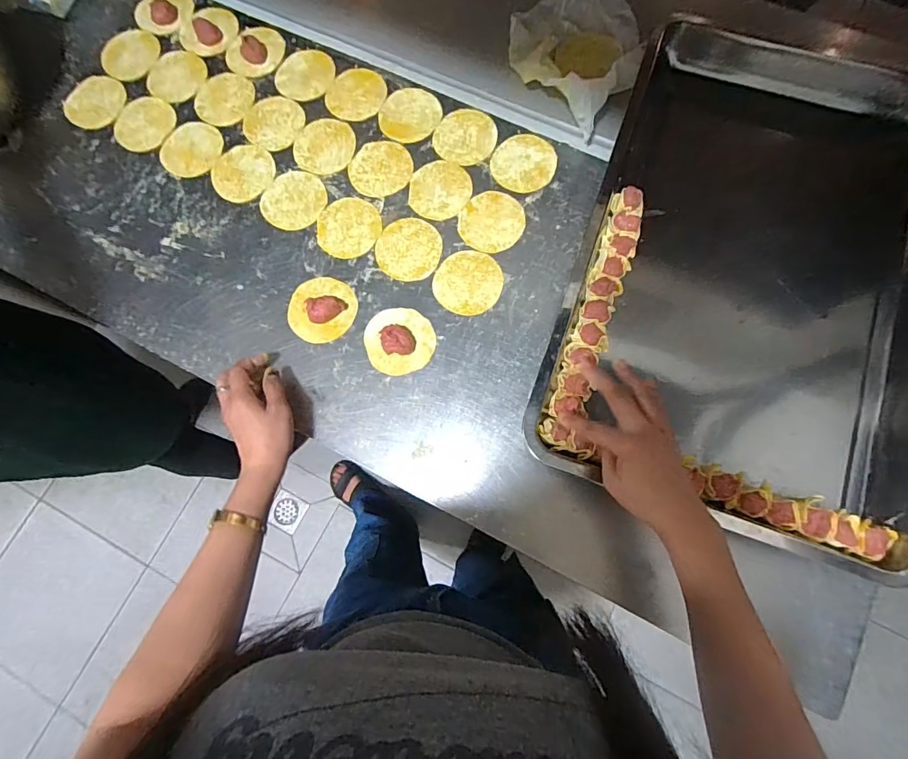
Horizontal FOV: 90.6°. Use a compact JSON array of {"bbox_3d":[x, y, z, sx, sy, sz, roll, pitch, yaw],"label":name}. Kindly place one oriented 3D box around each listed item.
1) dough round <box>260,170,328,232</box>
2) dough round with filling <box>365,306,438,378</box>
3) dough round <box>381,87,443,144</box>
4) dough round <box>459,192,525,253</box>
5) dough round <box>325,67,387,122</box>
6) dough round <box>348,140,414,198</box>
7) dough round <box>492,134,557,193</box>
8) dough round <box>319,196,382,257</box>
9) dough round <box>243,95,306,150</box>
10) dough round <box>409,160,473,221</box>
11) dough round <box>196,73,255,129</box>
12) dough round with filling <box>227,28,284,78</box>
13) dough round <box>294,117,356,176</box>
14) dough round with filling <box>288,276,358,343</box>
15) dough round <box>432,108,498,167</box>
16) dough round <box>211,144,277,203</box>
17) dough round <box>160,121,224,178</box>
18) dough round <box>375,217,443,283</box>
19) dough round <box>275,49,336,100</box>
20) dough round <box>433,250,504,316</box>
[{"bbox_3d":[-0.210,-0.235,0.588,0.082,0.004,0.083,0,78,1],"label":"dough round"},{"bbox_3d":[-0.065,-0.049,0.530,0.081,0.024,0.083,0,78,1],"label":"dough round with filling"},{"bbox_3d":[-0.060,-0.362,0.611,0.084,0.004,0.081,0,78,1],"label":"dough round"},{"bbox_3d":[0.048,-0.200,0.572,0.078,0.005,0.082,0,78,1],"label":"dough round"},{"bbox_3d":[-0.136,-0.395,0.622,0.077,0.004,0.083,0,78,1],"label":"dough round"},{"bbox_3d":[-0.097,-0.280,0.595,0.082,0.004,0.081,0,78,1],"label":"dough round"},{"bbox_3d":[0.091,-0.284,0.588,0.079,0.004,0.085,0,78,1],"label":"dough round"},{"bbox_3d":[-0.134,-0.196,0.577,0.080,0.004,0.083,0,78,1],"label":"dough round"},{"bbox_3d":[-0.247,-0.353,0.617,0.083,0.004,0.080,0,78,1],"label":"dough round"},{"bbox_3d":[-0.018,-0.247,0.585,0.078,0.004,0.084,0,78,1],"label":"dough round"},{"bbox_3d":[-0.321,-0.392,0.629,0.080,0.004,0.083,18,79,5],"label":"dough round"},{"bbox_3d":[-0.283,-0.468,0.642,0.083,0.008,0.075,-38,80,-7],"label":"dough round with filling"},{"bbox_3d":[-0.174,-0.314,0.604,0.079,0.004,0.084,0,78,1],"label":"dough round"},{"bbox_3d":[-0.162,-0.089,0.543,0.082,0.024,0.082,0,78,1],"label":"dough round with filling"},{"bbox_3d":[0.016,-0.325,0.601,0.080,0.004,0.083,0,78,1],"label":"dough round"},{"bbox_3d":[-0.282,-0.276,0.600,0.083,0.005,0.083,0,78,1],"label":"dough round"},{"bbox_3d":[-0.356,-0.314,0.611,0.077,0.004,0.083,0,78,1],"label":"dough round"},{"bbox_3d":[-0.057,-0.165,0.567,0.080,0.004,0.080,0,78,1],"label":"dough round"},{"bbox_3d":[-0.209,-0.429,0.631,0.082,0.004,0.078,0,78,1],"label":"dough round"},{"bbox_3d":[0.017,-0.120,0.555,0.081,0.004,0.082,0,78,1],"label":"dough round"}]

